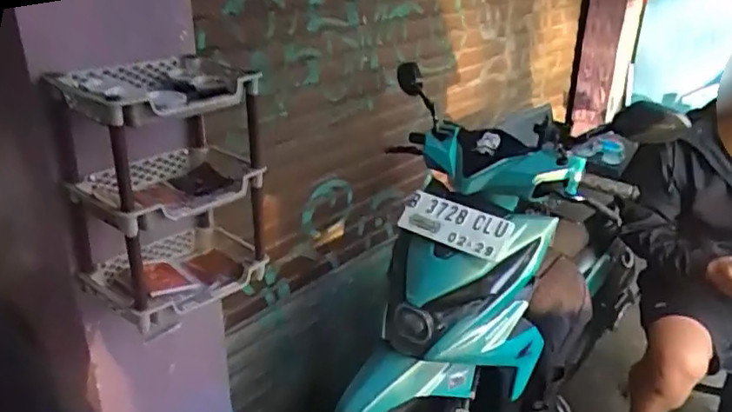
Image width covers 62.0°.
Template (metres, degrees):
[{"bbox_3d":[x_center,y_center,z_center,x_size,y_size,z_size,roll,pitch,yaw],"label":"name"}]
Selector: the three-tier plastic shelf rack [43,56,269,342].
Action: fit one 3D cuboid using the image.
[{"bbox_3d":[-0.278,-0.022,0.880,0.176,0.341,0.241,20,31,39],"label":"three-tier plastic shelf rack"}]

